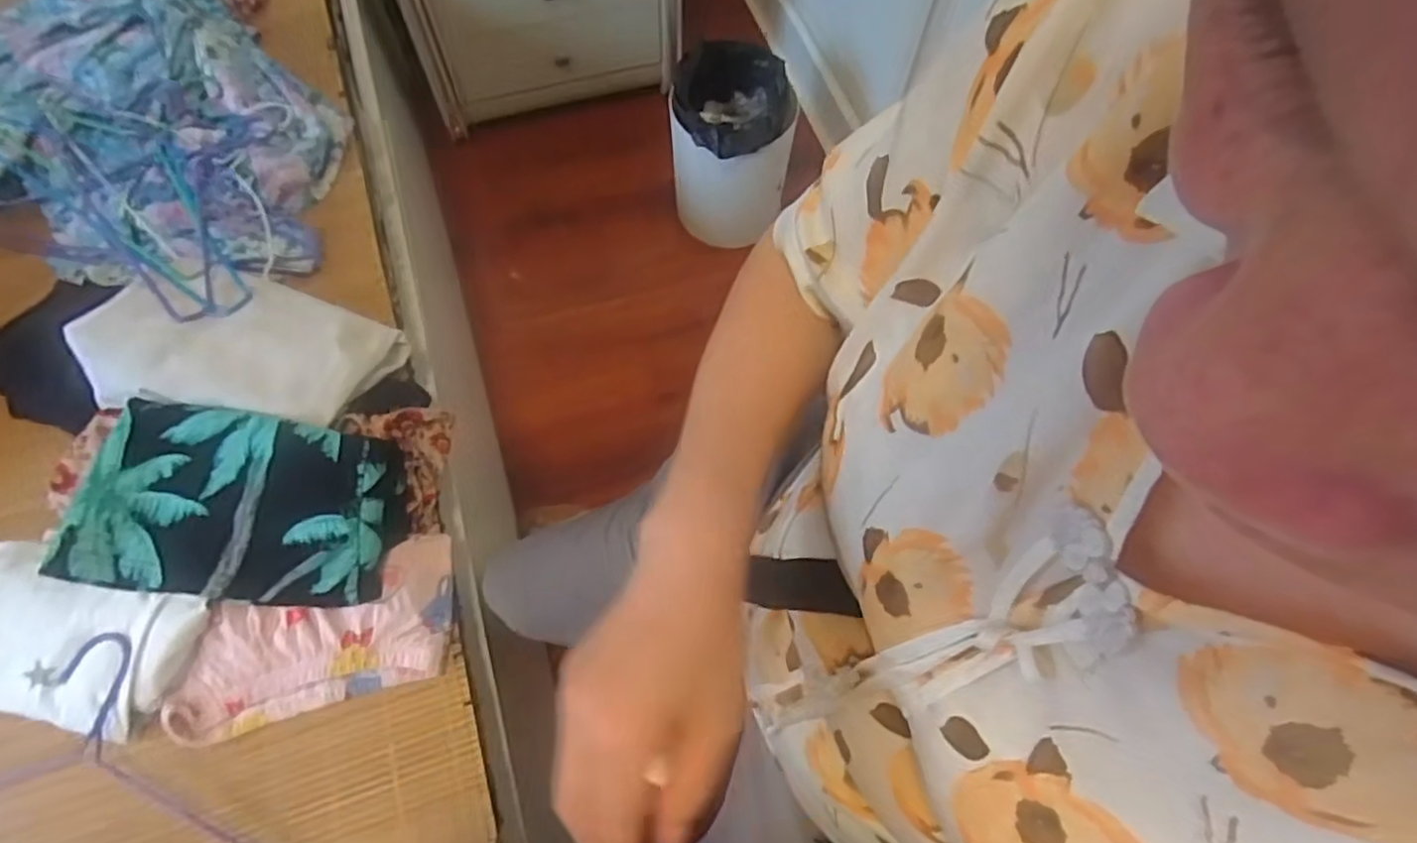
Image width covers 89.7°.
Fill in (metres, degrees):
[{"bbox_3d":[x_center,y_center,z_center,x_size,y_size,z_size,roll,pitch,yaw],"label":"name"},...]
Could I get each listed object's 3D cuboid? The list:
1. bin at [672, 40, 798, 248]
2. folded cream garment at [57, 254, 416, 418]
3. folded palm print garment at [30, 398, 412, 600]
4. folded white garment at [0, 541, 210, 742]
[{"bbox_3d":[0.036,-0.459,1.238,0.191,0.263,0.223,3,65,0],"label":"bin"},{"bbox_3d":[-0.464,-0.076,0.712,0.263,0.069,0.170,13,65,4],"label":"folded cream garment"},{"bbox_3d":[-0.424,0.072,0.642,0.278,0.058,0.163,6,65,1],"label":"folded palm print garment"},{"bbox_3d":[-0.554,0.187,0.611,0.227,0.031,0.127,12,65,4],"label":"folded white garment"}]

